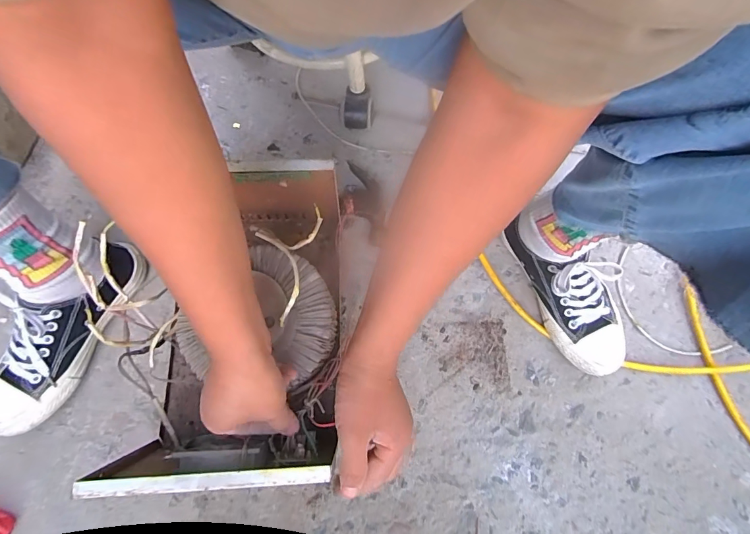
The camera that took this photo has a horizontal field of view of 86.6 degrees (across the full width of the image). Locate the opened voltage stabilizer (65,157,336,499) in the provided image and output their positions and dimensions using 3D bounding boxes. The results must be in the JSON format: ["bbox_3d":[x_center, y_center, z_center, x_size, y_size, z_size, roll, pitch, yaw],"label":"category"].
[{"bbox_3d":[-0.153,0.060,0.454,0.214,0.164,0.313,-1,74,-1],"label":"opened voltage stabilizer"}]

